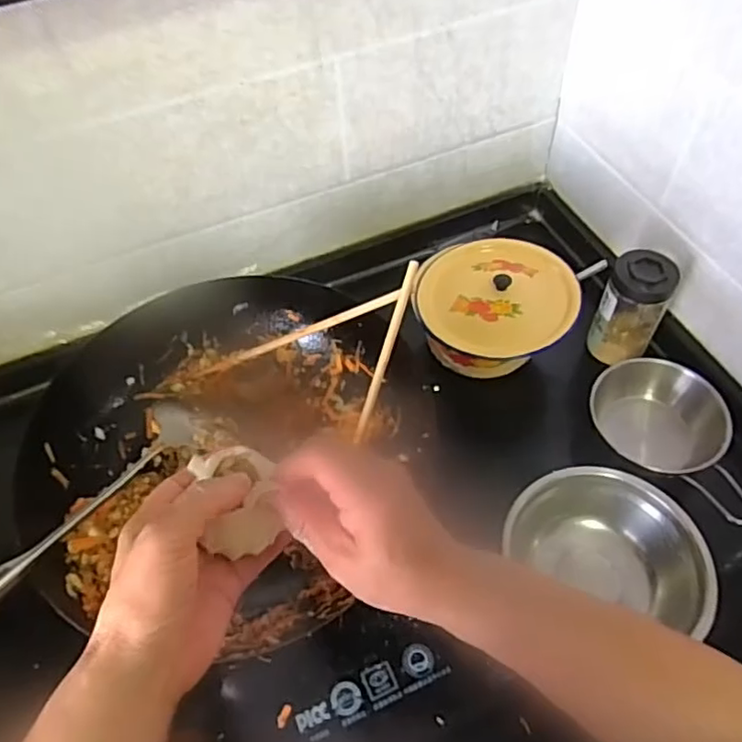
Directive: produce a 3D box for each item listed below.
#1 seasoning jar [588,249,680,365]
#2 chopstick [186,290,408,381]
[{"bbox_3d":[0.278,-0.065,0.664,0.062,0.123,0.056,24,59,18],"label":"seasoning jar"},{"bbox_3d":[-0.069,-0.030,0.554,0.212,0.014,0.013,-20,52,19],"label":"chopstick"}]

